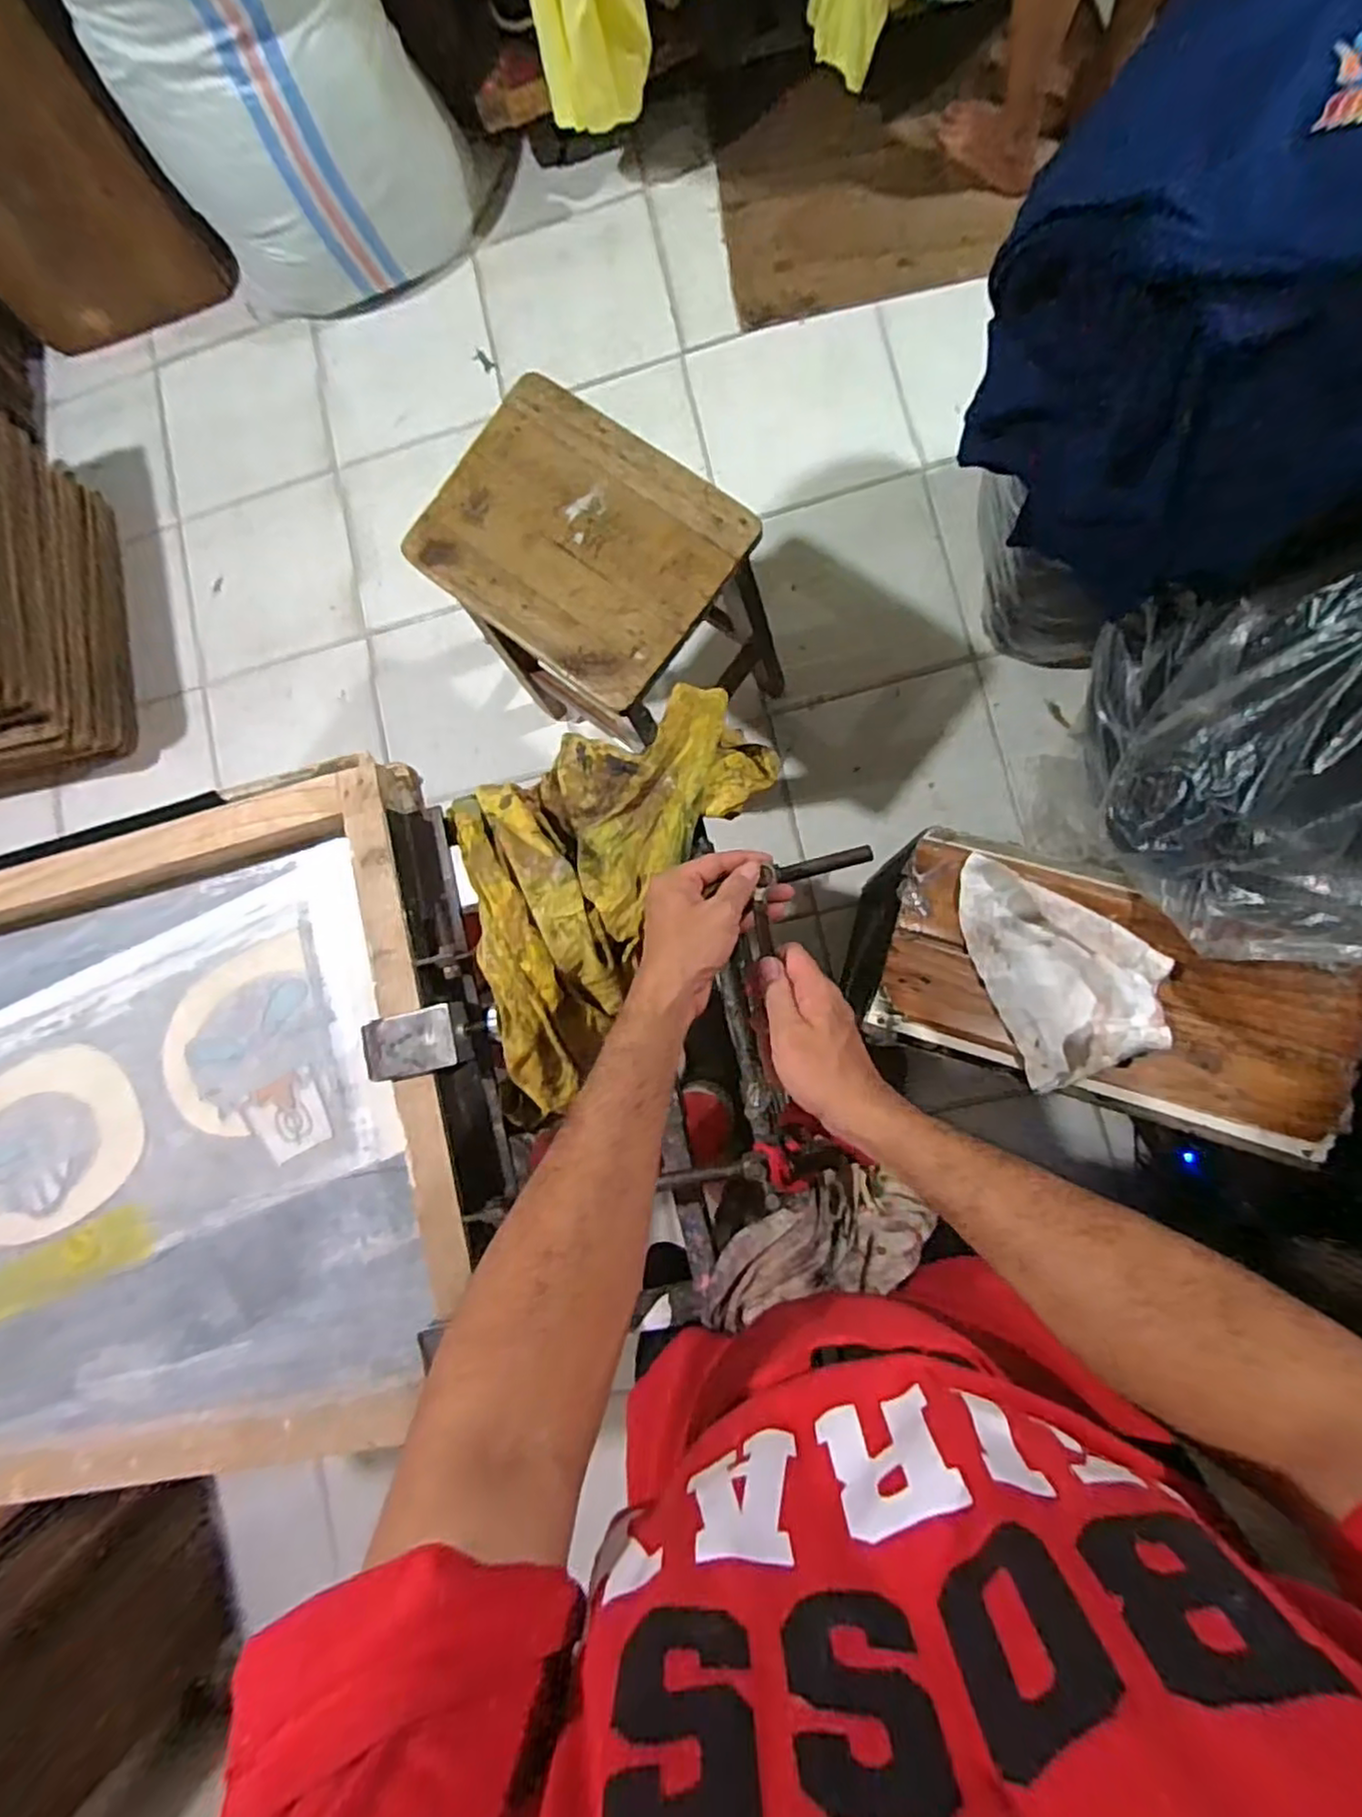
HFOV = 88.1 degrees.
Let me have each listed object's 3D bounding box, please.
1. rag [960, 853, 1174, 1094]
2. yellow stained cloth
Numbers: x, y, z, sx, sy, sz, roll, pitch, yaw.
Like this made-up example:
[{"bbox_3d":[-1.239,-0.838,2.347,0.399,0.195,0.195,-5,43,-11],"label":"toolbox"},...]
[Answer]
[{"bbox_3d":[0.400,0.046,0.734,0.167,0.040,0.247,-22,83,6],"label":"rag"},{"bbox_3d":[-0.107,-0.026,0.619,0.249,0.083,0.398,33,91,9],"label":"yellow stained cloth"}]

